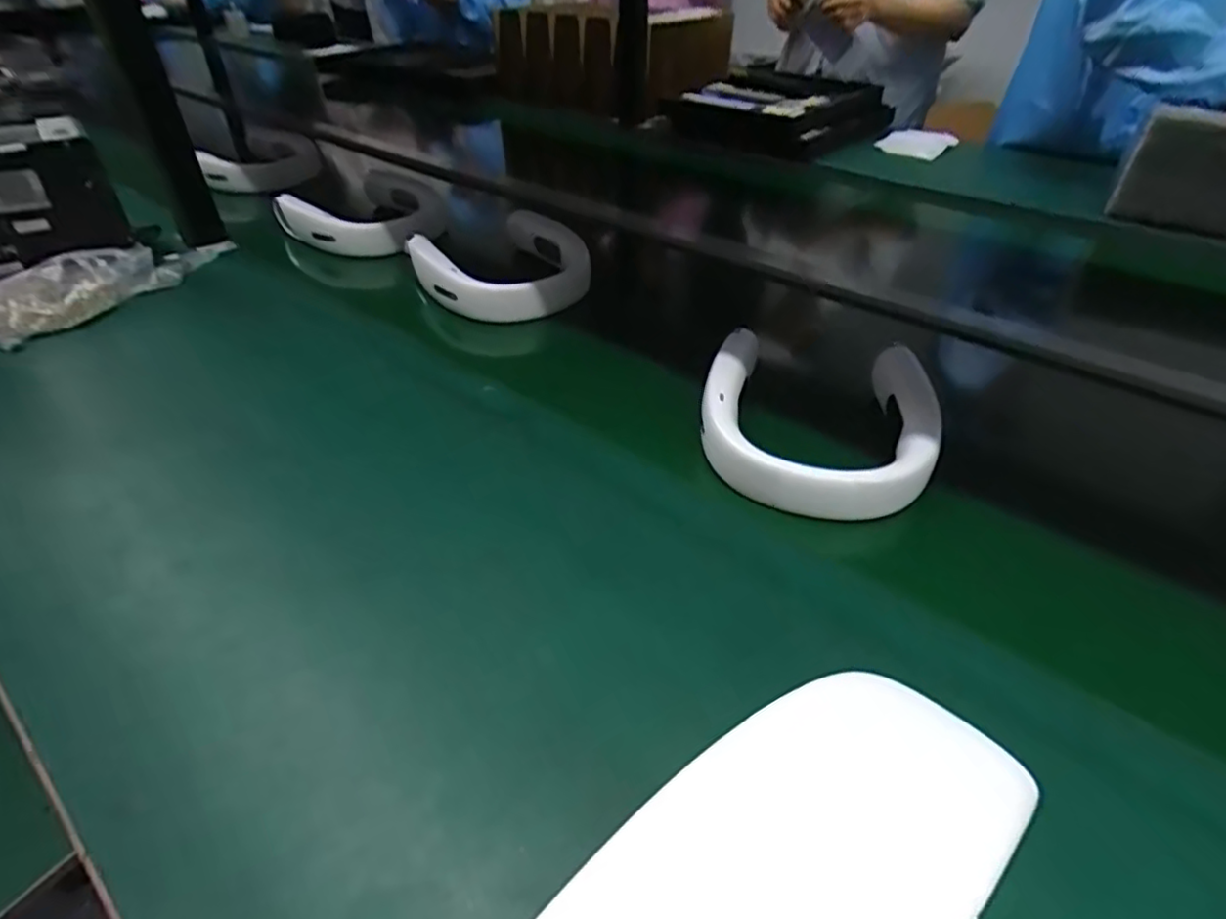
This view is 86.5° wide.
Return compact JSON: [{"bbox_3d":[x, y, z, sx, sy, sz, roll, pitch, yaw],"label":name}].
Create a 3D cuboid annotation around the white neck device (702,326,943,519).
[{"bbox_3d":[0.164,-0.035,0.539,0.177,0.058,0.179,6,40,6],"label":"white neck device"}]

